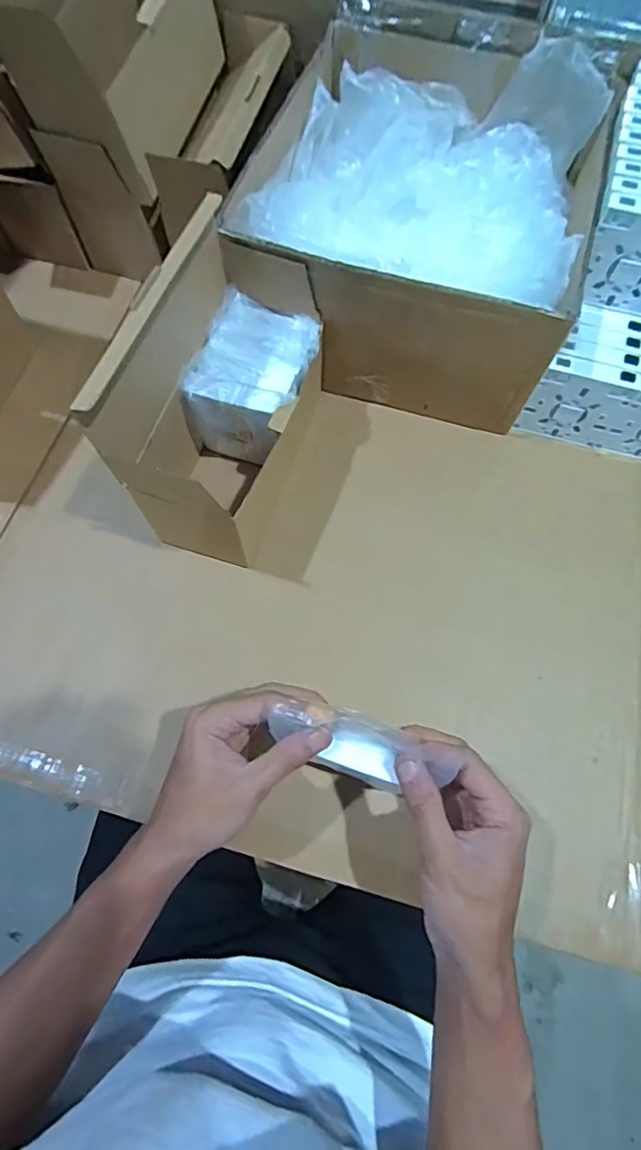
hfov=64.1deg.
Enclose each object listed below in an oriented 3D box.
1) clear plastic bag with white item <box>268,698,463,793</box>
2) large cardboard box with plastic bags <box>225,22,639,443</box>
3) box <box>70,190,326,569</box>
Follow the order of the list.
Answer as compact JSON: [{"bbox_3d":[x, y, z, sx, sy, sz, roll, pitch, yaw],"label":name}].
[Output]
[{"bbox_3d":[0.025,0.108,0.321,0.113,0.024,0.036,18,70,1],"label":"clear plastic bag with white item"},{"bbox_3d":[0.105,-0.356,0.528,0.294,0.159,0.331,17,70,5],"label":"large cardboard box with plastic bags"},{"bbox_3d":[-0.077,-0.147,0.431,0.102,0.191,0.234,21,71,7],"label":"box"}]

